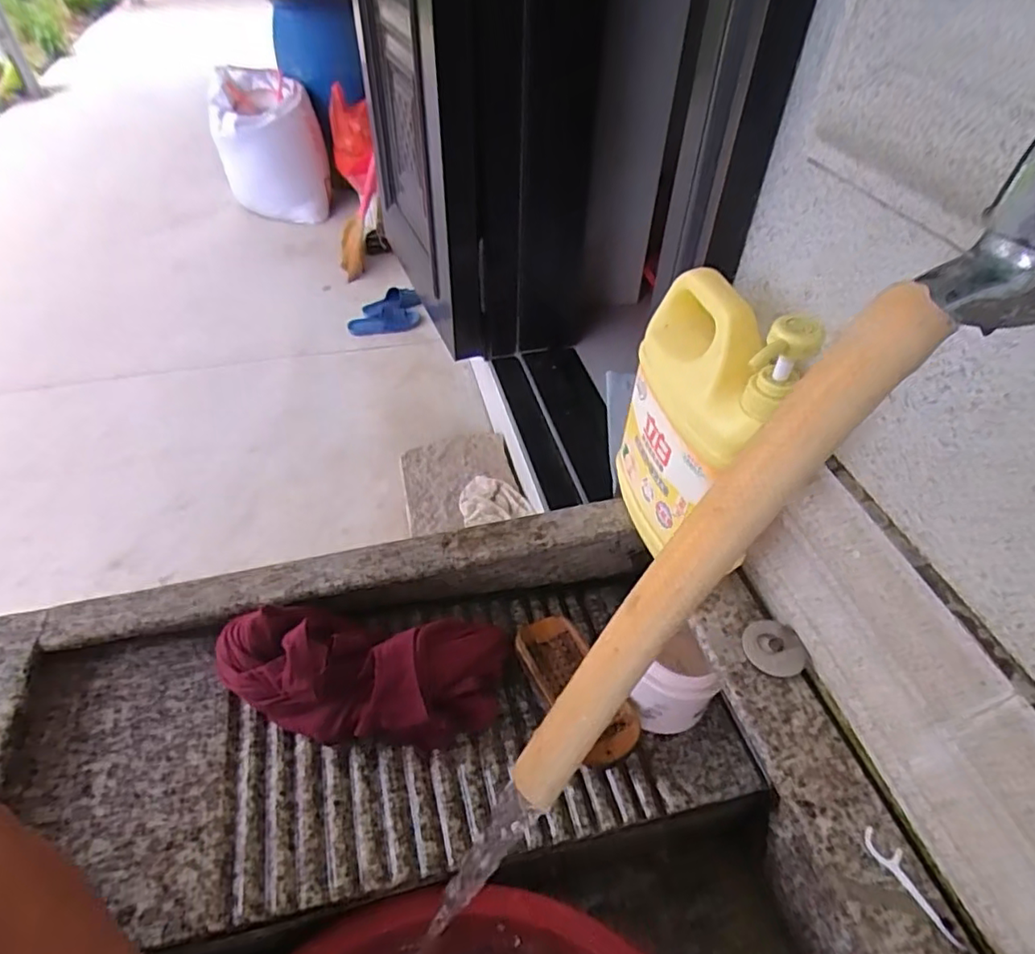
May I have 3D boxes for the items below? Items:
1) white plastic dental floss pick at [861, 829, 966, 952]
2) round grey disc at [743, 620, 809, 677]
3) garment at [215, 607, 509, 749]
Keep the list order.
[{"bbox_3d":[0.240,0.246,0.372,0.018,0.004,0.067,-24,51,-22],"label":"white plastic dental floss pick"},{"bbox_3d":[0.197,0.131,0.471,0.044,0.010,0.043,0,46,-1],"label":"round grey disc"},{"bbox_3d":[-0.120,0.153,0.484,0.222,0.068,0.093,10,45,-13],"label":"garment"}]

